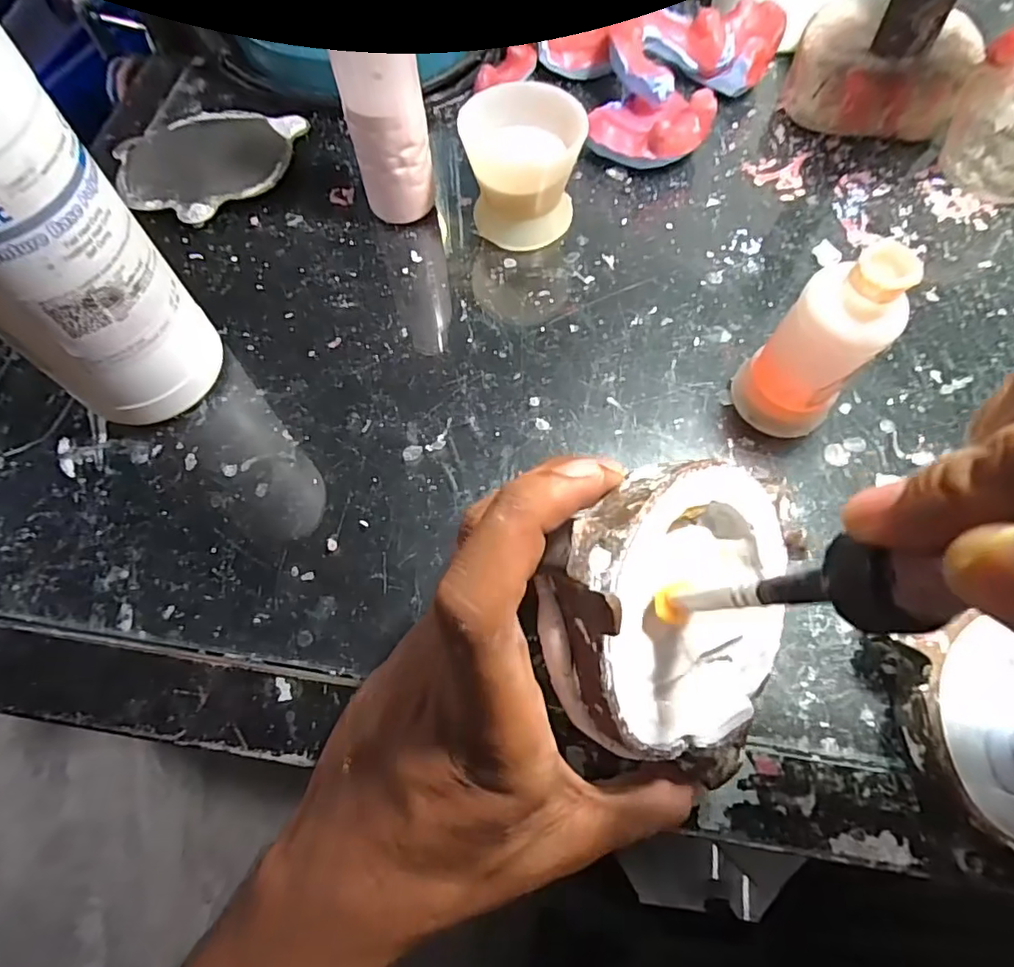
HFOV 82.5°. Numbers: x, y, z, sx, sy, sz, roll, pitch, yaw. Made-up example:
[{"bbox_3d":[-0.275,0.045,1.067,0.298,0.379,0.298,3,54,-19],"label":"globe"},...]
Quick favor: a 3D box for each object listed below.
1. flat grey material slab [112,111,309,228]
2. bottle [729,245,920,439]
[{"bbox_3d":[-0.179,-0.188,0.335,0.102,0.008,0.091,10,64,7],"label":"flat grey material slab"},{"bbox_3d":[0.123,-0.053,0.235,0.037,0.088,0.033,34,71,13],"label":"bottle"}]

